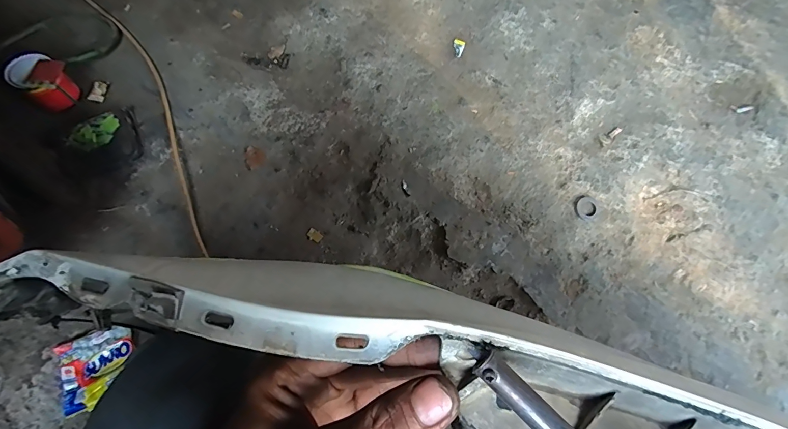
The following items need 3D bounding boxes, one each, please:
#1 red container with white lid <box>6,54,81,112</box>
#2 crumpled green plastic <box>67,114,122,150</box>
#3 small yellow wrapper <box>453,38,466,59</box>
[{"bbox_3d":[-0.604,-0.228,0.672,0.073,0.077,0.078,43,73,11],"label":"red container with white lid"},{"bbox_3d":[-0.511,-0.139,0.658,0.080,0.011,0.044,-33,100,-10],"label":"crumpled green plastic"},{"bbox_3d":[0.139,-0.362,0.836,0.025,0.006,0.051,18,73,4],"label":"small yellow wrapper"}]

